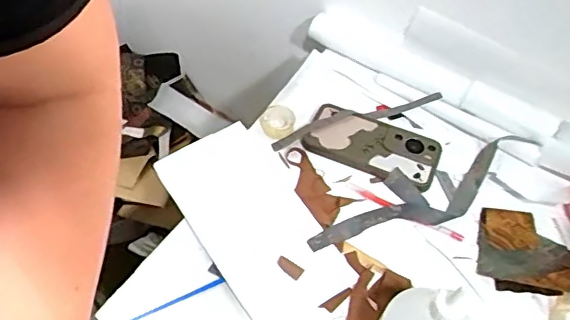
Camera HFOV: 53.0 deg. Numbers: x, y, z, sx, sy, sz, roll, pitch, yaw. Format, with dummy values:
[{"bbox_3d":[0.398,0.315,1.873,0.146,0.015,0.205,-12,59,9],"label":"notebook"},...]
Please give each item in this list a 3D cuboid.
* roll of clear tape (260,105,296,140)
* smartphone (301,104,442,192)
[{"bbox_3d":[-0.008,-0.049,0.722,0.043,0.011,0.050,-17,55,-18],"label":"roll of clear tape"},{"bbox_3d":[0.109,-0.022,0.707,0.161,0.015,0.089,20,53,10],"label":"smartphone"}]

